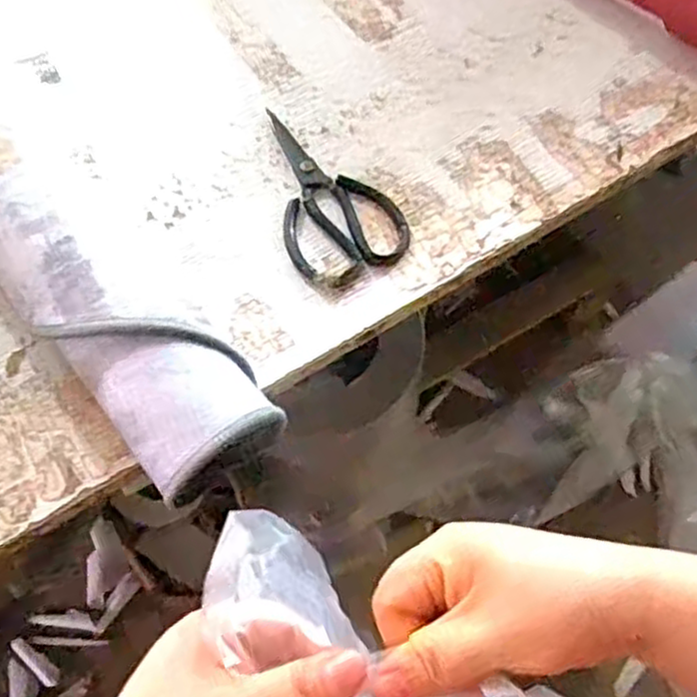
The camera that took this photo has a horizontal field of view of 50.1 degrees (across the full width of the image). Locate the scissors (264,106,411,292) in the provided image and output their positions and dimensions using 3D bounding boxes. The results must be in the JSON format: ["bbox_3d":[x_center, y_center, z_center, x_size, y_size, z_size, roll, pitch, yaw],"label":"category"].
[{"bbox_3d":[-0.025,-0.144,0.669,0.101,0.012,0.198,-23,62,-10],"label":"scissors"}]

